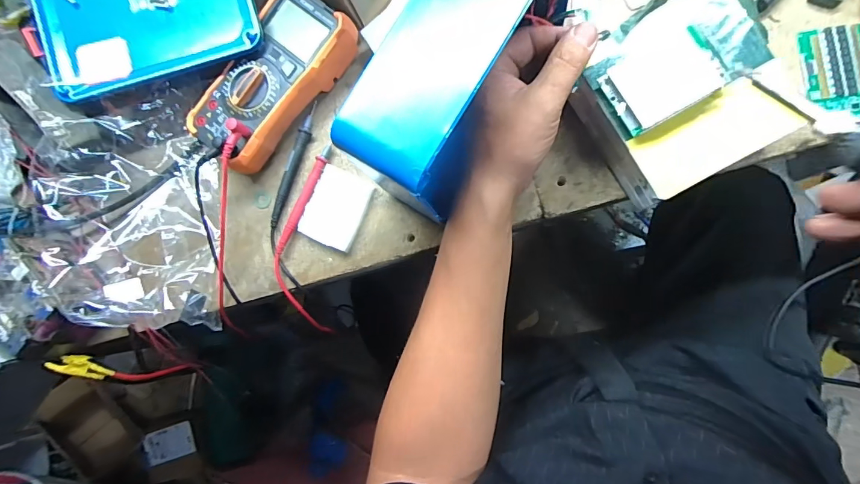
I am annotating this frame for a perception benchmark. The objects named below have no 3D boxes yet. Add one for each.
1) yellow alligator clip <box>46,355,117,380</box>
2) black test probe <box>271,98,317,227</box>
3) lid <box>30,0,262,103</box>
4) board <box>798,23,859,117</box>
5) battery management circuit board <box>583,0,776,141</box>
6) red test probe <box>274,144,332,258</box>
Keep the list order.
[{"bbox_3d":[-0.343,0.123,0.420,0.013,0.056,0.024,-52,47,2],"label":"yellow alligator clip"},{"bbox_3d":[-0.135,-0.075,0.414,0.013,0.007,0.123,20,89,10],"label":"black test probe"},{"bbox_3d":[-0.266,-0.224,0.397,0.202,0.037,0.154,-15,84,8],"label":"lid"},{"bbox_3d":[0.341,-0.138,0.351,0.054,0.005,0.082,-5,85,9],"label":"board"},{"bbox_3d":[0.178,-0.138,0.311,0.118,0.015,0.083,-35,81,5],"label":"battery management circuit board"},{"bbox_3d":[-0.122,-0.040,0.409,0.015,0.011,0.113,24,90,10],"label":"red test probe"}]

